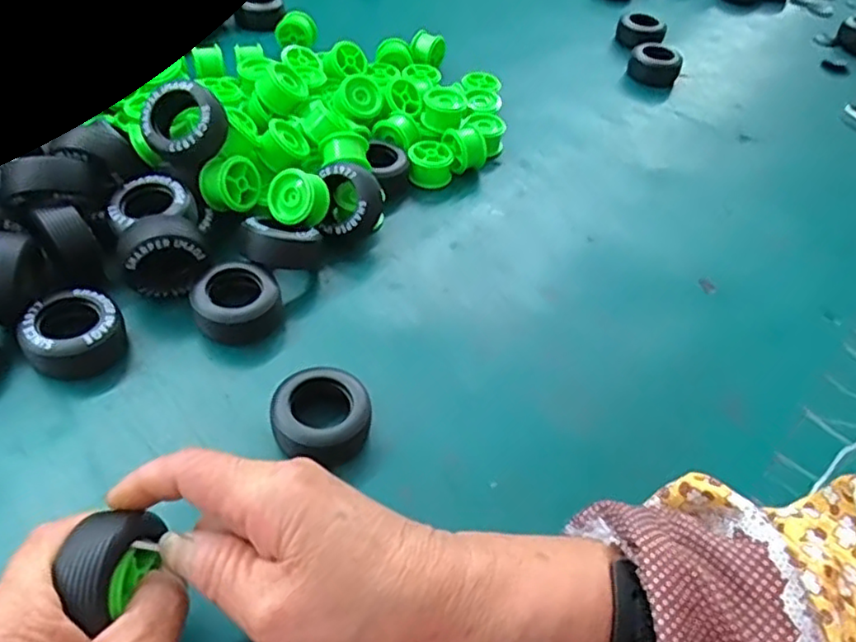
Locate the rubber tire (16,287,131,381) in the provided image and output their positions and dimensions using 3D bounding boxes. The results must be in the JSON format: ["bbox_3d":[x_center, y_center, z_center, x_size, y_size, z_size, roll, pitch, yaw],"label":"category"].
[{"bbox_3d":[-0.190,0.007,0.354,0.048,0.026,0.043,-23,53,-26],"label":"rubber tire"}]

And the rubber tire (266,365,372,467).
[{"bbox_3d":[-0.054,0.048,0.331,0.048,0.024,0.045,4,46,-4],"label":"rubber tire"}]

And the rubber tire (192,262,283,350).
[{"bbox_3d":[-0.109,-0.010,0.379,0.047,0.025,0.042,-23,53,-26],"label":"rubber tire"}]

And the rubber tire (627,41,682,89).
[{"bbox_3d":[0.225,-0.254,0.655,0.049,0.028,0.045,19,47,11],"label":"rubber tire"}]

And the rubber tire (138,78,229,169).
[{"bbox_3d":[-0.150,-0.122,0.405,0.045,0.024,0.048,42,89,10],"label":"rubber tire"}]

